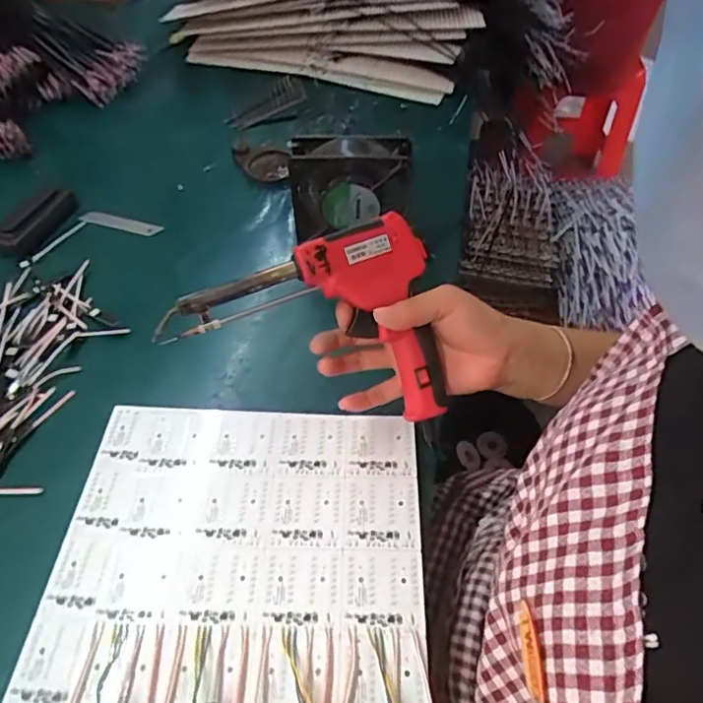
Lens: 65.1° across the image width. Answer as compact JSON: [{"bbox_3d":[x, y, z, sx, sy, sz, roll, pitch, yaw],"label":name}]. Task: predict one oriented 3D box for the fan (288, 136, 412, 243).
[{"bbox_3d":[-0.002,-0.160,0.576,0.119,0.116,0.045,1,52,2],"label":"fan"}]

